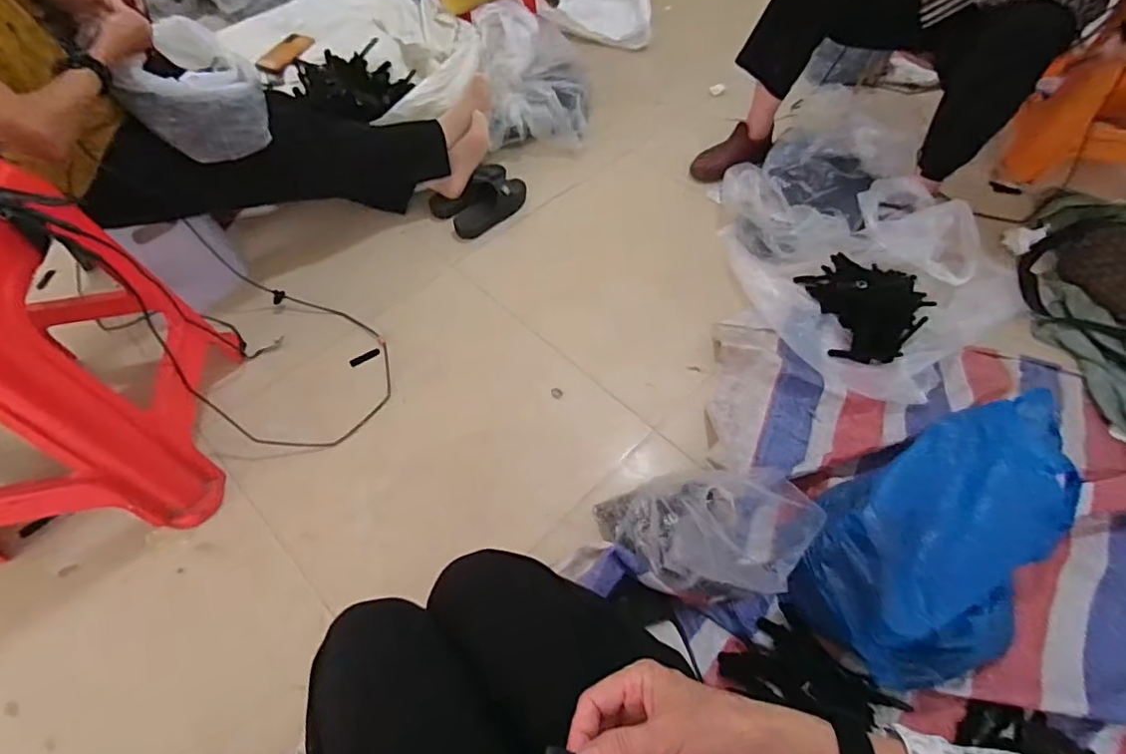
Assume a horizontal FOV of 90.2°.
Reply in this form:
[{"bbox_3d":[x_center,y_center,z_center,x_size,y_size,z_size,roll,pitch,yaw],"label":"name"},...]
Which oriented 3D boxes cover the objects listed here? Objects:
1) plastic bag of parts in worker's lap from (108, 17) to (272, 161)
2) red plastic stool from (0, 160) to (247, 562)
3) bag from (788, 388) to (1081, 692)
[{"bbox_3d":[-0.648,-0.500,0.990,0.194,0.161,0.198,-31,62,-19],"label":"plastic bag of parts in worker's lap"},{"bbox_3d":[-0.777,-0.003,0.778,0.394,0.491,0.331,-12,58,-8],"label":"red plastic stool"},{"bbox_3d":[0.580,0.234,0.820,0.482,0.159,0.284,-20,59,-12],"label":"bag"}]

